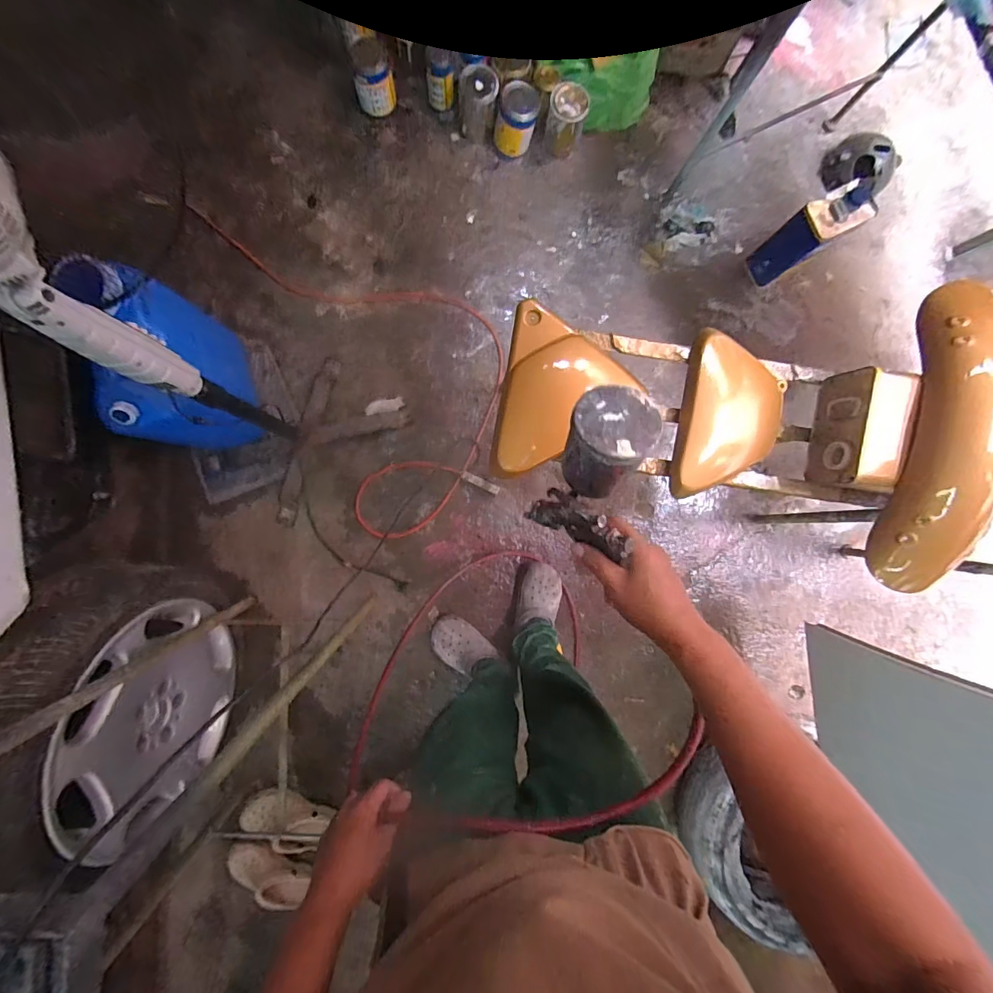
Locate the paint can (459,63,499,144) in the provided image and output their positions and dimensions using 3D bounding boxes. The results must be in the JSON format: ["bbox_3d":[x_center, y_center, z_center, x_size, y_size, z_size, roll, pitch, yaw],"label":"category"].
[{"bbox_3d":[-0.050,-1.091,1.205,0.100,0.155,0.109,0,89,-1],"label":"paint can"}]

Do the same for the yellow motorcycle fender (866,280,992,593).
[{"bbox_3d":[0.643,-0.072,0.615,0.121,0.117,0.421,7,89,-1],"label":"yellow motorcycle fender"}]

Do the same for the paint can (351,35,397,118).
[{"bbox_3d":[-0.340,-1.155,1.201,0.110,0.117,0.133,-14,90,-1],"label":"paint can"}]

